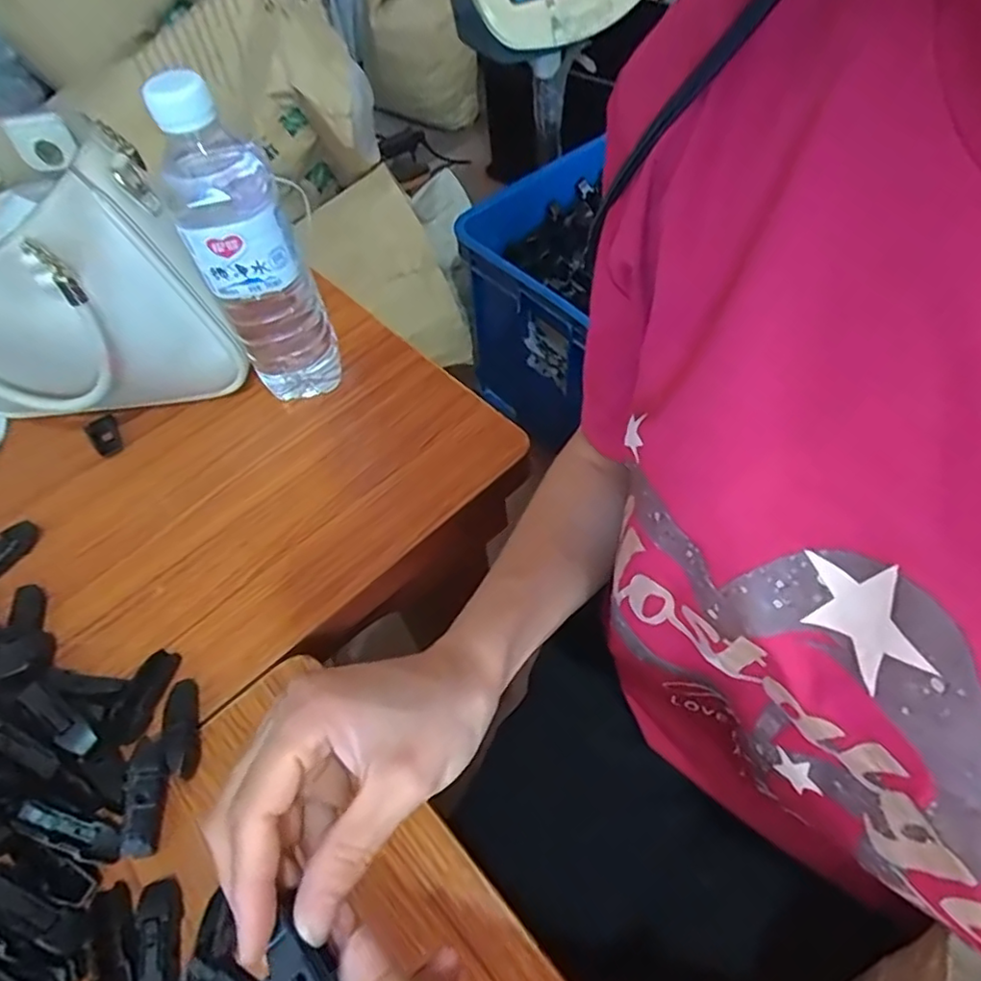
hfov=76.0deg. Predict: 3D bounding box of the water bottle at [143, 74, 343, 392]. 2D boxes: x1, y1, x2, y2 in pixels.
[{"bbox_3d":[-0.155,-0.146,0.410,0.067,0.213,0.056,-15,57,-4],"label":"water bottle"}]

